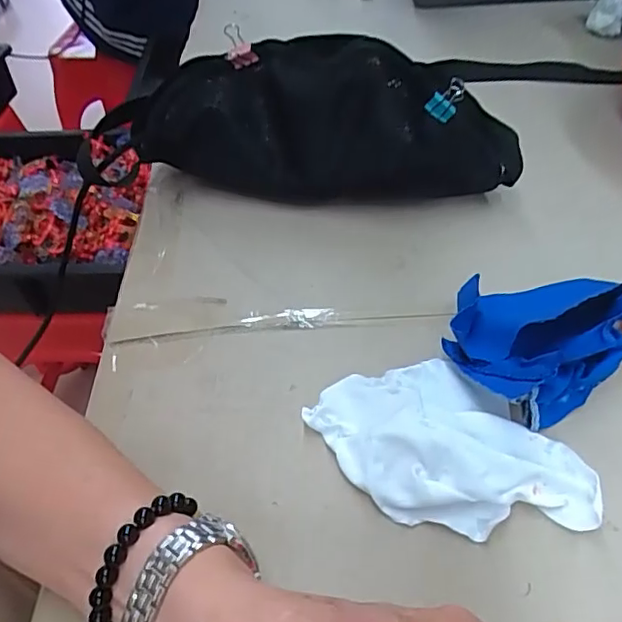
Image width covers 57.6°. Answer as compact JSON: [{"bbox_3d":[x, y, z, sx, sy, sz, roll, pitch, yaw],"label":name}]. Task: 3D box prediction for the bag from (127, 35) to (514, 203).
[{"bbox_3d":[0.007,-0.141,0.422,0.289,0.101,0.065,8,49,10],"label":"bag"}]

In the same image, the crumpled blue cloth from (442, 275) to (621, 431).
[{"bbox_3d":[0.127,0.004,0.318,0.111,0.049,0.093,-27,53,-20],"label":"crumpled blue cloth"}]

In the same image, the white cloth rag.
[{"bbox_3d":[0.068,0.067,0.280,0.130,0.029,0.086,36,59,29],"label":"white cloth rag"}]

